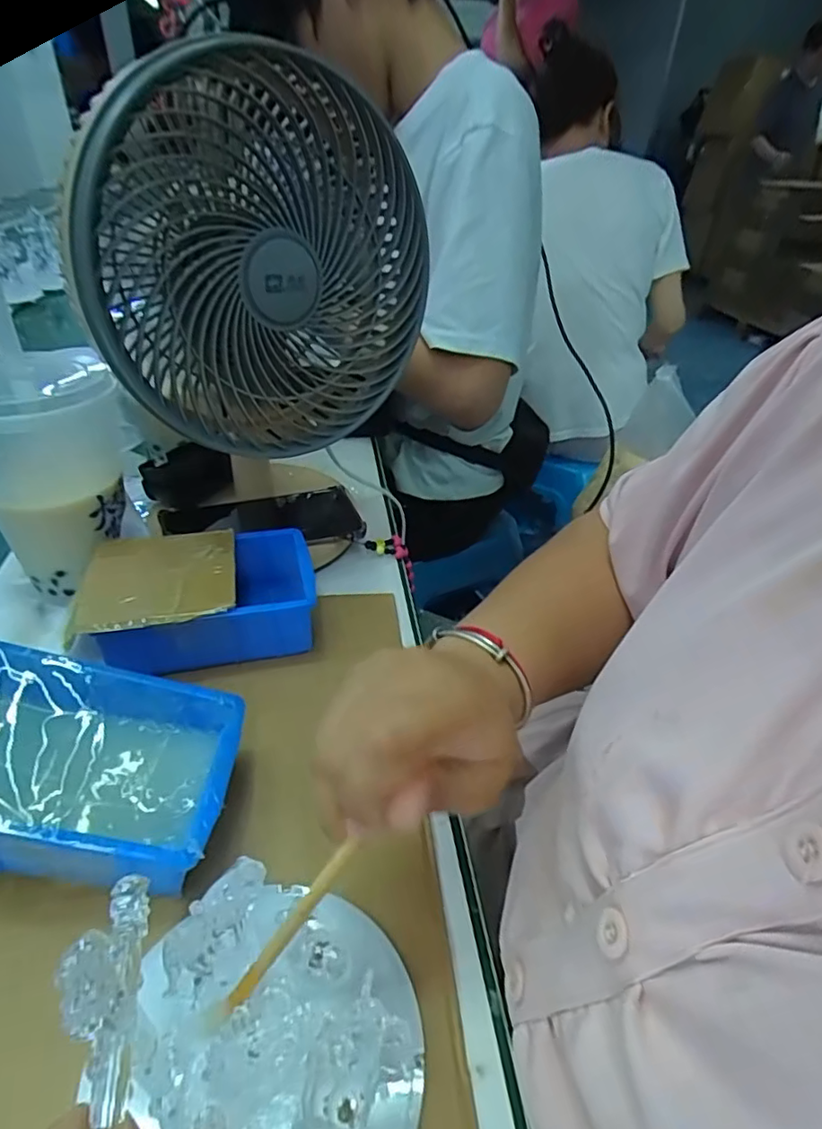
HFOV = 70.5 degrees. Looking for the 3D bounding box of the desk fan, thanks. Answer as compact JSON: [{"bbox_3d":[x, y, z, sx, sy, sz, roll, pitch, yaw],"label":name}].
[{"bbox_3d":[-0.103,-0.190,0.376,0.219,0.202,0.093,-26,45,-33],"label":"desk fan"}]

